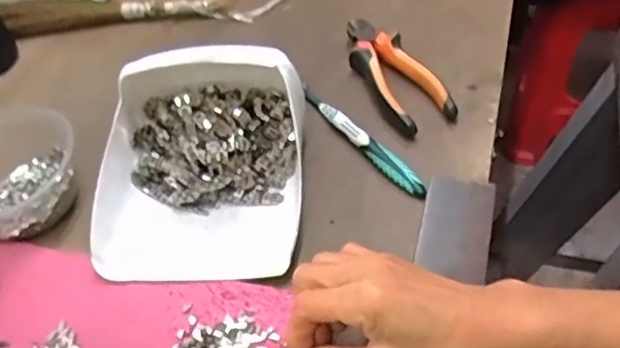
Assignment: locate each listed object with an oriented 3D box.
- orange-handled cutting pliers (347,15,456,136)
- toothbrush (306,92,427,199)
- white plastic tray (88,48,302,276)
[{"bbox_3d":[0.073,-0.092,0.574,0.048,0.026,0.148,-23,49,-11],"label":"orange-handled cutting pliers"},{"bbox_3d":[0.041,-0.030,0.527,0.014,0.019,0.150,-28,53,-20],"label":"toothbrush"},{"bbox_3d":[-0.083,-0.018,0.481,0.149,0.087,0.174,-2,48,7],"label":"white plastic tray"}]

